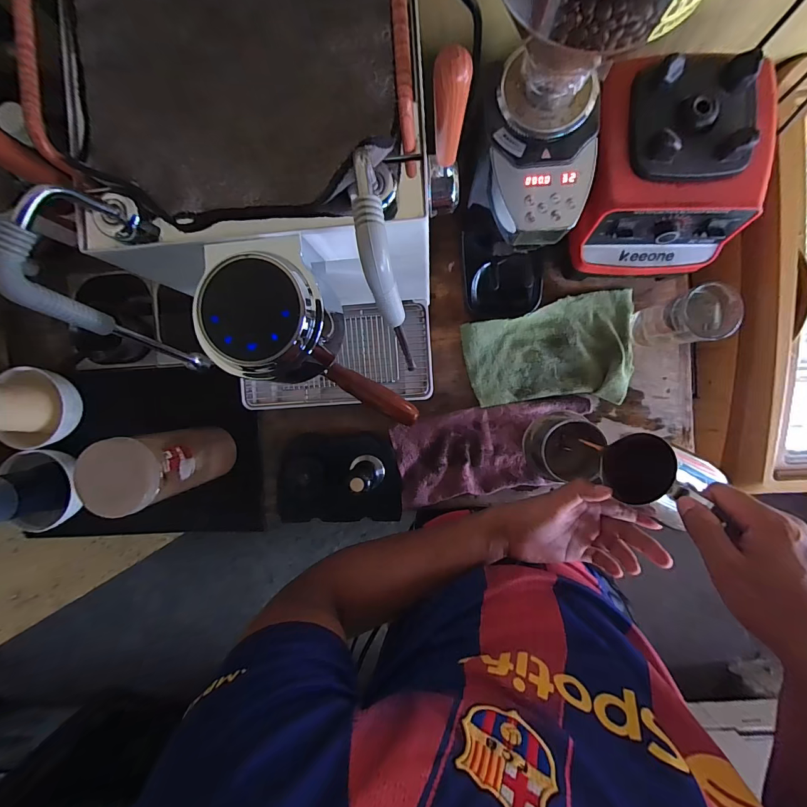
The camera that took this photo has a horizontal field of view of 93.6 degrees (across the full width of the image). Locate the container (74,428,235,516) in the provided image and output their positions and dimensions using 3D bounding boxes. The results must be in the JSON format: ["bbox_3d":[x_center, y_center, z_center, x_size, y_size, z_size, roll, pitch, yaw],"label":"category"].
[{"bbox_3d":[-0.326,0.081,0.531,0.096,0.204,0.084,-11,91,4],"label":"container"}]

